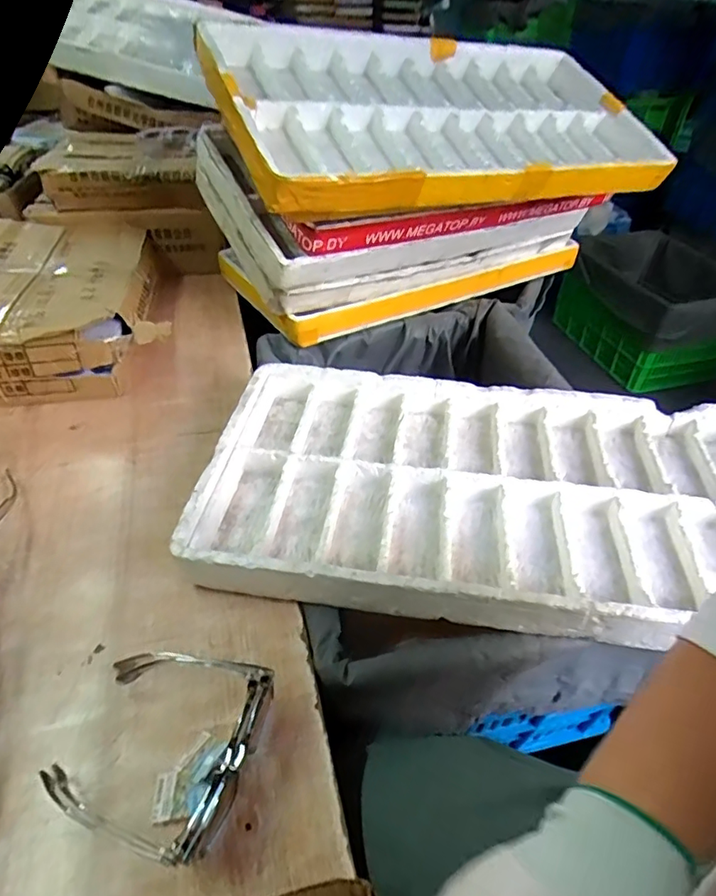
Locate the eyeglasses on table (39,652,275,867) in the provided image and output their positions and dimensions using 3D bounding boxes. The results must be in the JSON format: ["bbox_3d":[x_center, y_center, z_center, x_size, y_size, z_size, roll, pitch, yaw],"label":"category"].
[{"bbox_3d":[-0.165,0.240,0.448,0.158,0.045,0.153,11,43,13],"label":"eyeglasses on table"}]

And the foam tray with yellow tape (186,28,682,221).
[{"bbox_3d":[0.140,-0.520,0.822,0.736,0.081,0.365,-16,66,-21],"label":"foam tray with yellow tape"}]

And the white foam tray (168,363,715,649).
[{"bbox_3d":[0.174,0.045,0.643,0.681,0.061,0.350,5,42,7],"label":"white foam tray"}]

